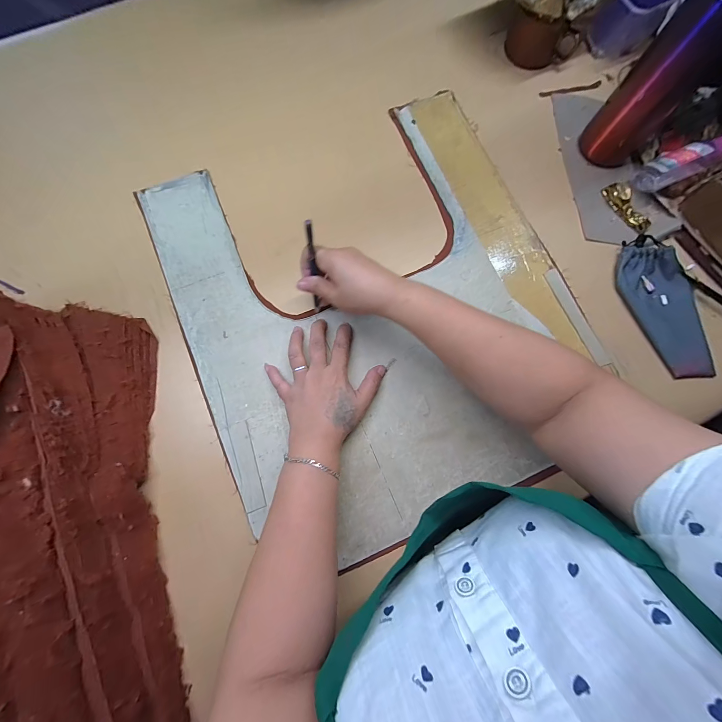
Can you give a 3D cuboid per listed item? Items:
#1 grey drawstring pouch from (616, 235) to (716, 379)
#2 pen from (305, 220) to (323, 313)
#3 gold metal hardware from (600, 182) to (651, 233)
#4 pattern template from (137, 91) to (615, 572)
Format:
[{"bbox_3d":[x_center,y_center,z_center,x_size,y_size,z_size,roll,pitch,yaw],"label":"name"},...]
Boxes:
[{"bbox_3d":[0.390,-0.071,0.389,0.082,0.016,0.184,-19,79,-5],"label":"grey drawstring pouch"},{"bbox_3d":[-0.050,-0.093,0.325,0.006,0.126,0.004,8,61,0],"label":"pen"},{"bbox_3d":[0.363,-0.209,0.417,0.023,0.015,0.077,-32,81,-7],"label":"gold metal hardware"},{"bbox_3d":[0.024,-0.072,0.387,0.459,0.010,0.503,-23,80,-6],"label":"pattern template"}]

